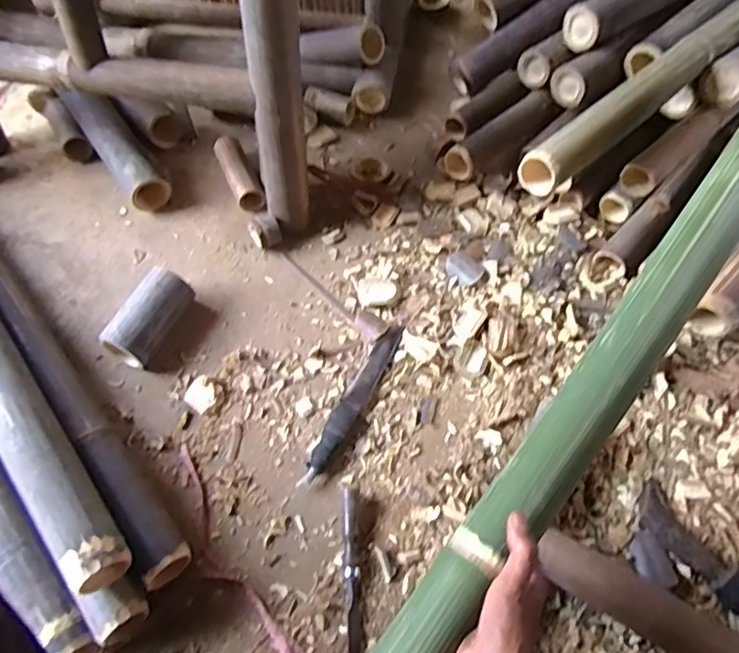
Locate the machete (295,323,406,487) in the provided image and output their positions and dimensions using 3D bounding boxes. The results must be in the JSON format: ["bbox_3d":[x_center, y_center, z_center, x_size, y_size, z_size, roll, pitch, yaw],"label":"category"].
[{"bbox_3d":[-0.022,0.107,0.800,0.034,0.016,0.279,27,64,13],"label":"machete"}]

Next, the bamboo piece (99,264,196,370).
[{"bbox_3d":[-0.337,-0.011,0.843,0.077,0.074,0.146,20,63,12],"label":"bamboo piece"}]

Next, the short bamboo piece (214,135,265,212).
[{"bbox_3d":[-0.239,-0.282,0.993,0.048,0.033,0.154,-24,78,-9],"label":"short bamboo piece"}]

